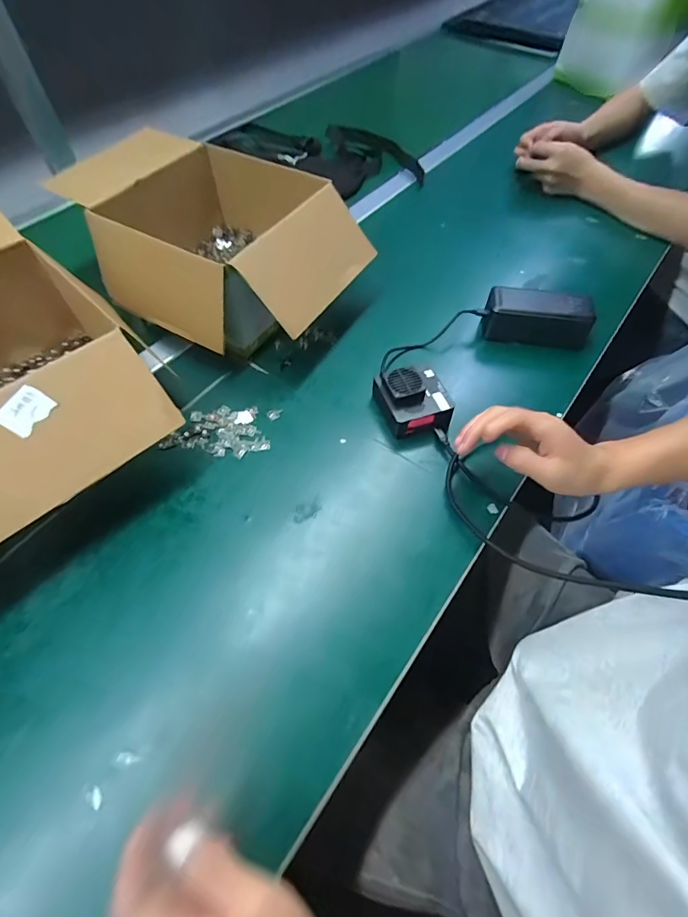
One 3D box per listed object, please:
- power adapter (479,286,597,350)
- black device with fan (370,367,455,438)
[{"bbox_3d":[0.258,-0.190,0.579,0.141,0.061,0.063,10,58,5],"label":"power adapter"},{"bbox_3d":[0.079,-0.070,0.502,0.078,0.050,0.081,-11,58,-8],"label":"black device with fan"}]

